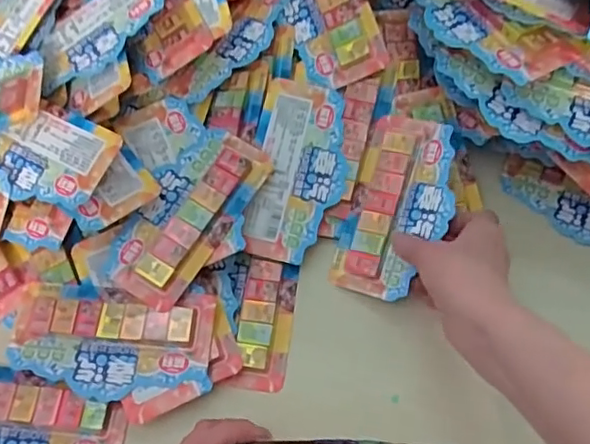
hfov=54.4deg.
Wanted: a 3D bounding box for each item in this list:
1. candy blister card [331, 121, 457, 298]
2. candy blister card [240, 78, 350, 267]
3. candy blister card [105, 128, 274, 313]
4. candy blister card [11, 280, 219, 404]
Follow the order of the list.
[{"bbox_3d":[0.081,-0.013,0.450,0.076,0.012,0.145,15,81,22],"label":"candy blister card"},{"bbox_3d":[0.004,-0.041,0.463,0.074,0.020,0.144,7,75,3],"label":"candy blister card"},{"bbox_3d":[-0.083,-0.008,0.440,0.068,0.020,0.146,31,77,10],"label":"candy blister card"},{"bbox_3d":[-0.132,0.088,0.418,0.142,0.014,0.076,6,74,3],"label":"candy blister card"}]

